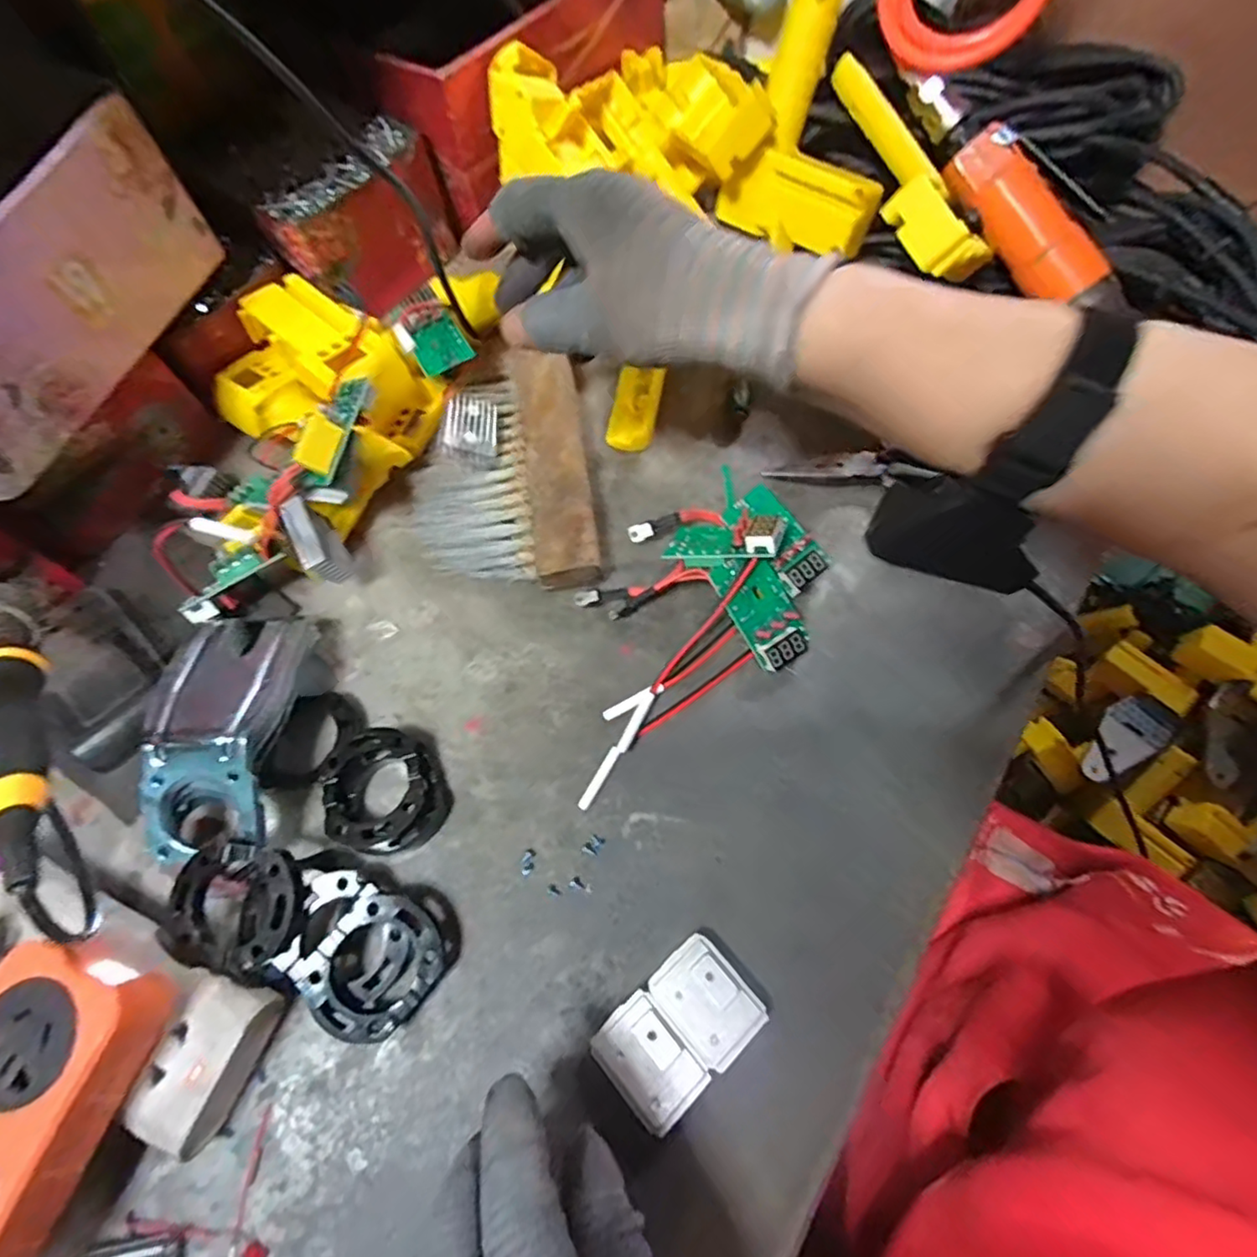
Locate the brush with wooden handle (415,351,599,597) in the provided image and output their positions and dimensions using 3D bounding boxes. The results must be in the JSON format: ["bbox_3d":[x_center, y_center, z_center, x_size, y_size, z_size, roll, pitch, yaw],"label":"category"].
[{"bbox_3d":[-0.081,-0.099,0.392,0.111,0.028,0.169,-8,66,-2],"label":"brush with wooden handle"}]

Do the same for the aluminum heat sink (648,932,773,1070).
[{"bbox_3d":[0.035,0.166,0.274,0.034,0.017,0.045,-39,71,-15],"label":"aluminum heat sink"}]

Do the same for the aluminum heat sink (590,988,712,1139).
[{"bbox_3d":[0.009,0.186,0.265,0.033,0.017,0.045,-40,71,-15],"label":"aluminum heat sink"}]

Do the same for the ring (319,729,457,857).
[{"bbox_3d":[-0.127,0.084,0.316,0.055,0.020,0.062,-28,68,-11],"label":"ring"}]

